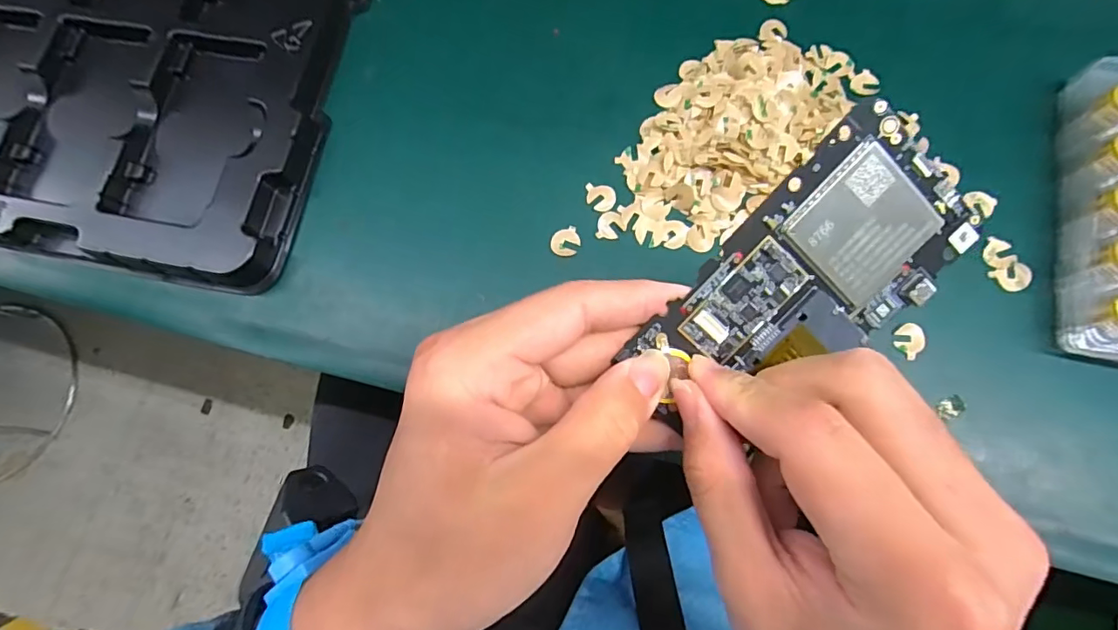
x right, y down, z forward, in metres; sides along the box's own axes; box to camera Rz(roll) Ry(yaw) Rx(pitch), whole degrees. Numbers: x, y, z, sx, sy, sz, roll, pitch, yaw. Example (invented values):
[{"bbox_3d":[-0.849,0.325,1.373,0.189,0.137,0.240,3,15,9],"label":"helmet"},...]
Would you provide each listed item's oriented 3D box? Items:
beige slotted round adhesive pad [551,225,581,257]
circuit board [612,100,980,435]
[{"bbox_3d":[0.004,-0.044,0.318,0.017,0.004,0.017,-1,75,2],"label":"beige slotted round adhesive pad"},{"bbox_3d":[0.083,-0.007,0.180,0.062,0.005,0.119,42,99,-10],"label":"circuit board"}]

